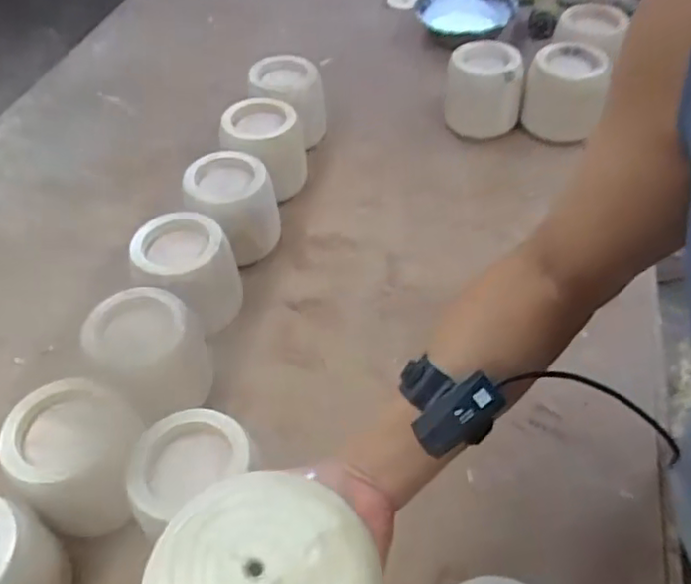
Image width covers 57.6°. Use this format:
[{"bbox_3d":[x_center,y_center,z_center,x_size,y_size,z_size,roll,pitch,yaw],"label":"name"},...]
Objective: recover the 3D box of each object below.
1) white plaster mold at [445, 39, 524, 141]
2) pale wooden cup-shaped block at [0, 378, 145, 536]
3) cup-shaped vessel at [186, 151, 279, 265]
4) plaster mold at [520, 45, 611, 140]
[{"bbox_3d":[0.245,-0.363,1.121,0.135,0.118,0.117,5,51,10],"label":"white plaster mold"},{"bbox_3d":[-0.287,0.182,0.697,0.128,0.128,0.132,-32,54,-24],"label":"pale wooden cup-shaped block"},{"bbox_3d":[-0.167,-0.128,0.957,0.129,0.137,0.124,-12,49,-8],"label":"cup-shaped vessel"},{"bbox_3d":[0.382,-0.344,1.098,0.130,0.121,0.105,13,53,16],"label":"plaster mold"}]

